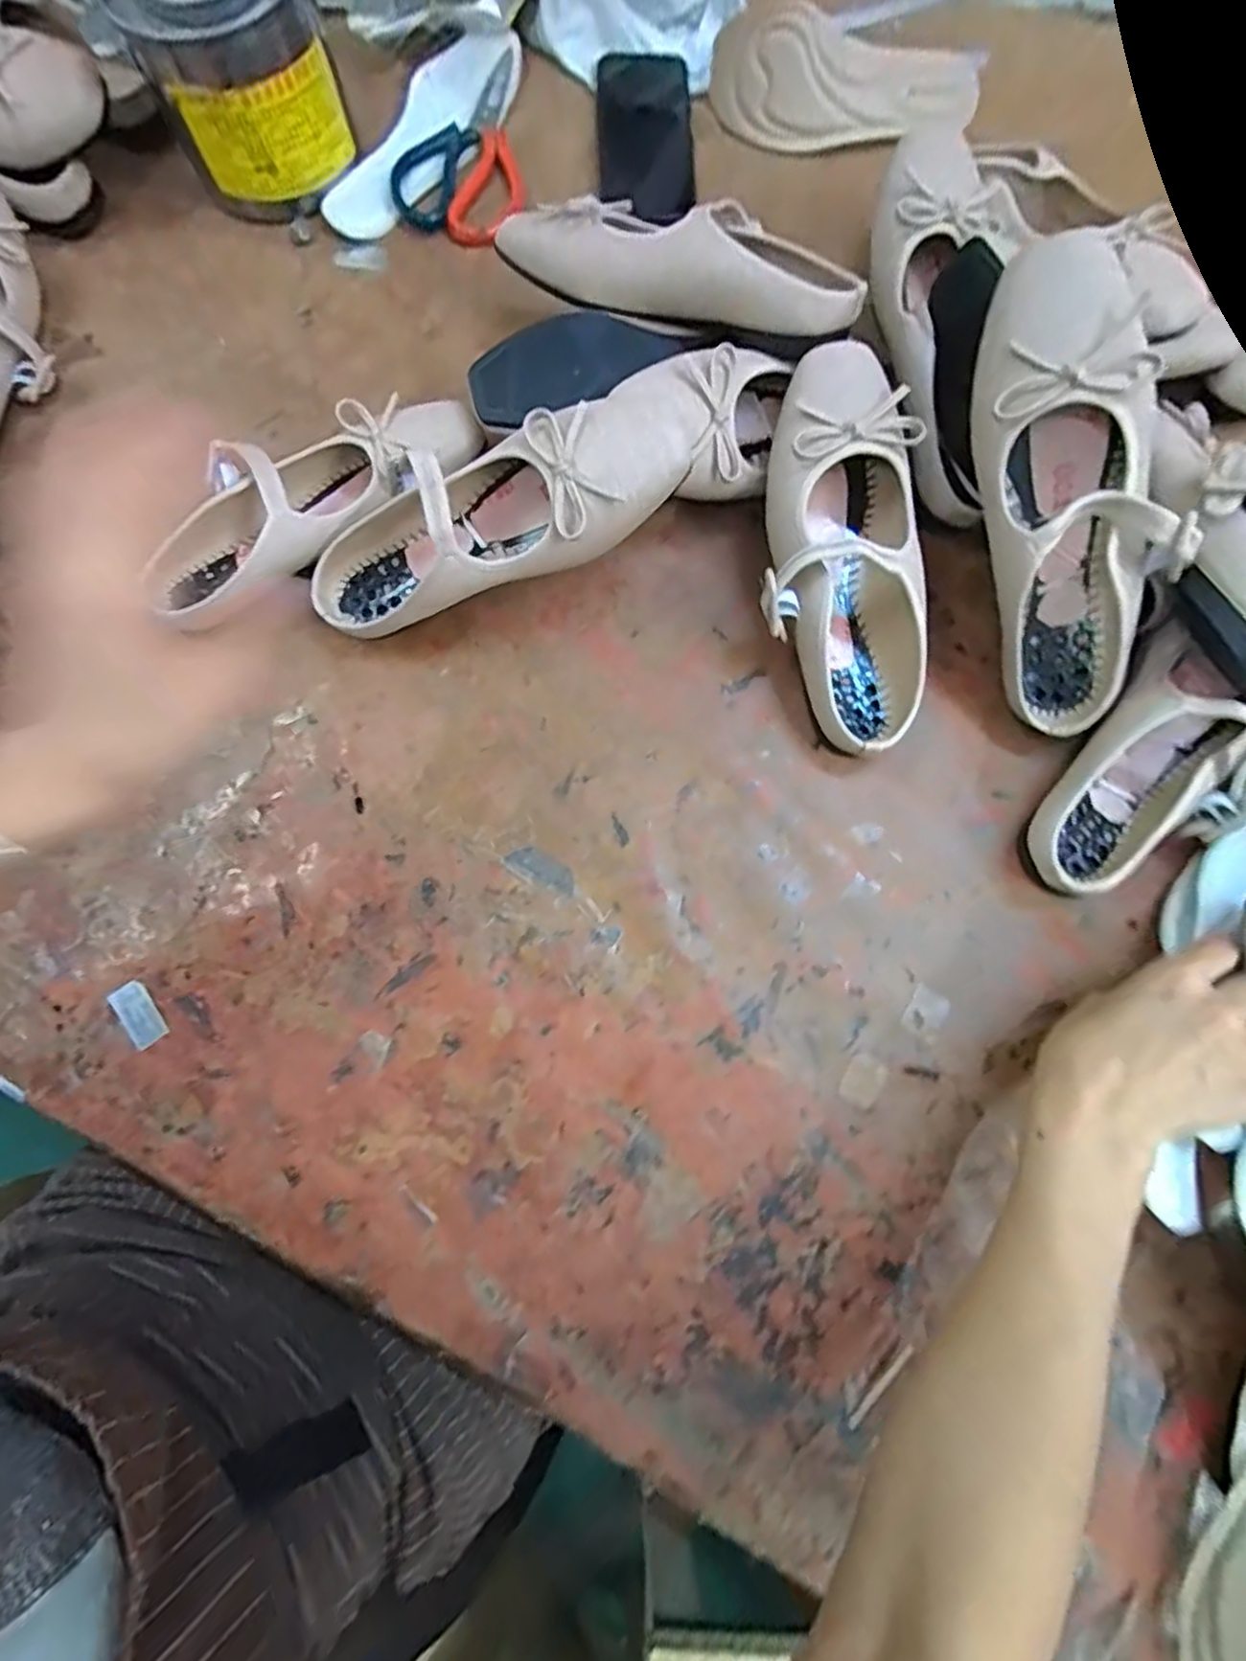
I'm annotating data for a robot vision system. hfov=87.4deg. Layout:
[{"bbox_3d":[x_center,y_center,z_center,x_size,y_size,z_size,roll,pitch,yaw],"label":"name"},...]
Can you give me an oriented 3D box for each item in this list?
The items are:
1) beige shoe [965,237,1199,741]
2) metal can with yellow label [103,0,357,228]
[{"bbox_3d":[0.247,-0.177,0.355,0.078,0.075,0.249,-19,111,-3],"label":"beige shoe"},{"bbox_3d":[-0.280,-0.561,0.484,0.132,0.118,0.122,-28,78,-5],"label":"metal can with yellow label"}]

